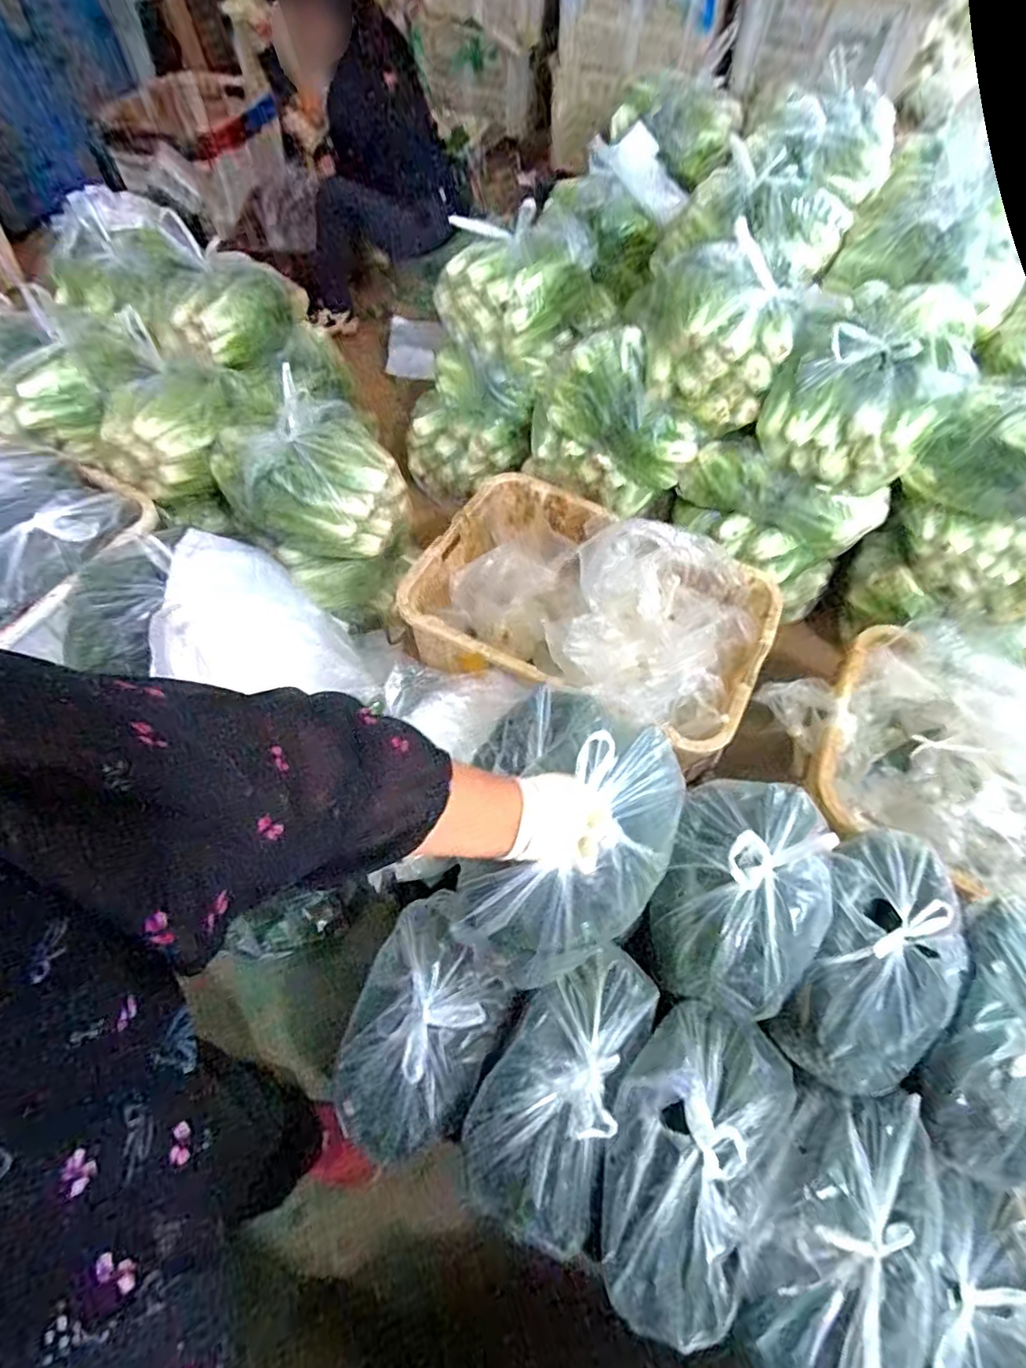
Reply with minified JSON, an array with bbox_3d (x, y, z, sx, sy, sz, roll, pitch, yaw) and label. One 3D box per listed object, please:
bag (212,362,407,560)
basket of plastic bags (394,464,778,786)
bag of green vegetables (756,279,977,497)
[{"bbox_3d":[-0.410,-0.423,1.256,0.323,0.206,0.318,-37,68,-22],"label":"bag"},{"bbox_3d":[0.164,-0.164,1.230,0.671,0.215,0.496,27,61,12],"label":"basket of plastic bags"},{"bbox_3d":[0.738,-0.634,1.281,0.334,0.272,0.308,24,61,10],"label":"bag of green vegetables"}]

